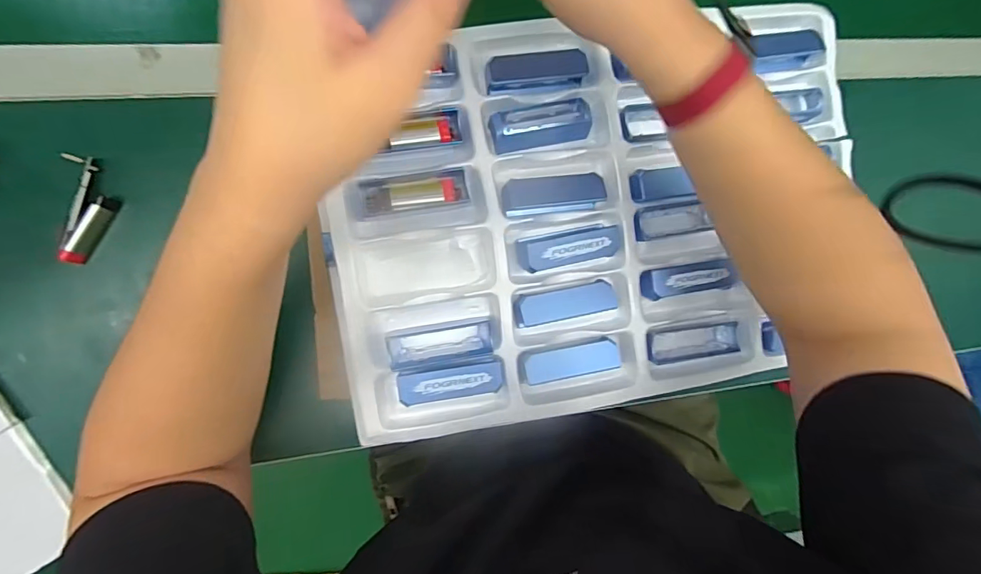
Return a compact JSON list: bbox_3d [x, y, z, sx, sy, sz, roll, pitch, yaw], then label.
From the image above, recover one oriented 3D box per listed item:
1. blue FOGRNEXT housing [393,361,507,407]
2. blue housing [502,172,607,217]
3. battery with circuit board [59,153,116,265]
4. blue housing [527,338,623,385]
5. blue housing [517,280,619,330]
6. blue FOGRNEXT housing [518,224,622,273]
[{"bbox_3d":[-0.029,0.073,0.372,0.081,0.023,0.023,-7,91,-10],"label":"blue FOGRNEXT housing"},{"bbox_3d":[0.052,-0.073,0.379,0.082,0.014,0.028,-5,91,-10],"label":"blue housing"},{"bbox_3d":[-0.296,-0.057,0.354,0.028,0.014,0.078,1,89,-10],"label":"battery with circuit board"},{"bbox_3d":[0.065,0.060,0.388,0.075,0.012,0.025,-11,92,-10],"label":"blue housing"},{"bbox_3d":[0.058,0.013,0.380,0.081,0.017,0.025,-10,91,-10],"label":"blue housing"},{"bbox_3d":[0.063,-0.031,0.376,0.078,0.021,0.028,-12,92,-10],"label":"blue FOGRNEXT housing"}]

